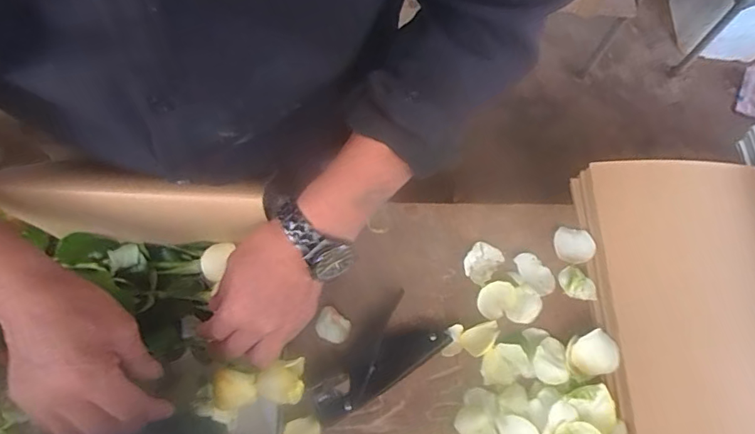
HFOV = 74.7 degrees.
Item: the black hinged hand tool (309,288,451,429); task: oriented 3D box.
[{"bbox_3d":[-0.002,0.155,0.511,0.147,0.036,0.066,-42,77,-16],"label":"black hinged hand tool"}]

